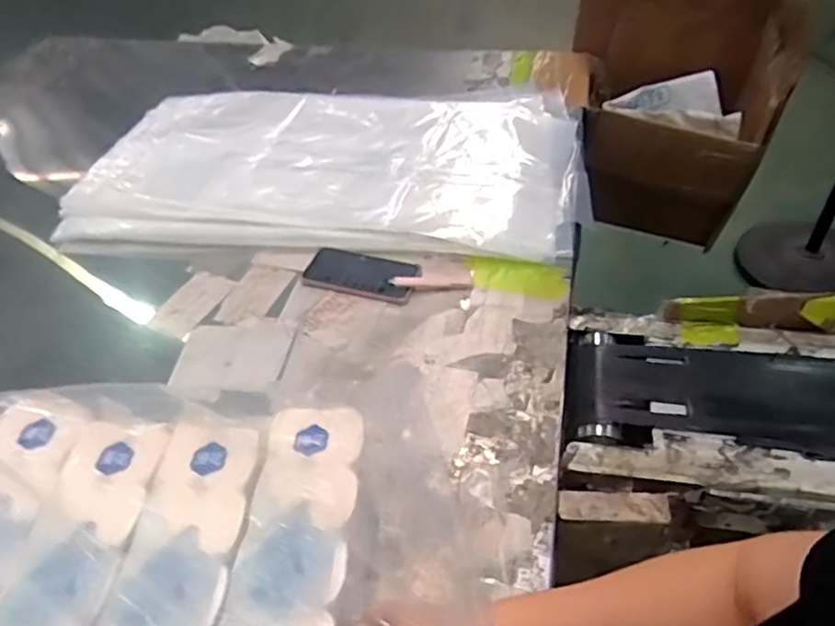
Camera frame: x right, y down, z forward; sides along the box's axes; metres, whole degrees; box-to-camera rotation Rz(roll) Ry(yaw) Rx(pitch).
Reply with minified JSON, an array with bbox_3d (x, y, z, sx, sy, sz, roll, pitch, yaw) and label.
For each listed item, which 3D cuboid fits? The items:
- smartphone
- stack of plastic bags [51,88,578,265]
[{"bbox_3d":[-0.081,-0.059,0.954,0.165,0.016,0.087,11,47,15],"label":"smartphone"},{"bbox_3d":[-0.153,-0.266,1.141,0.869,0.057,0.520,2,46,6],"label":"stack of plastic bags"}]

